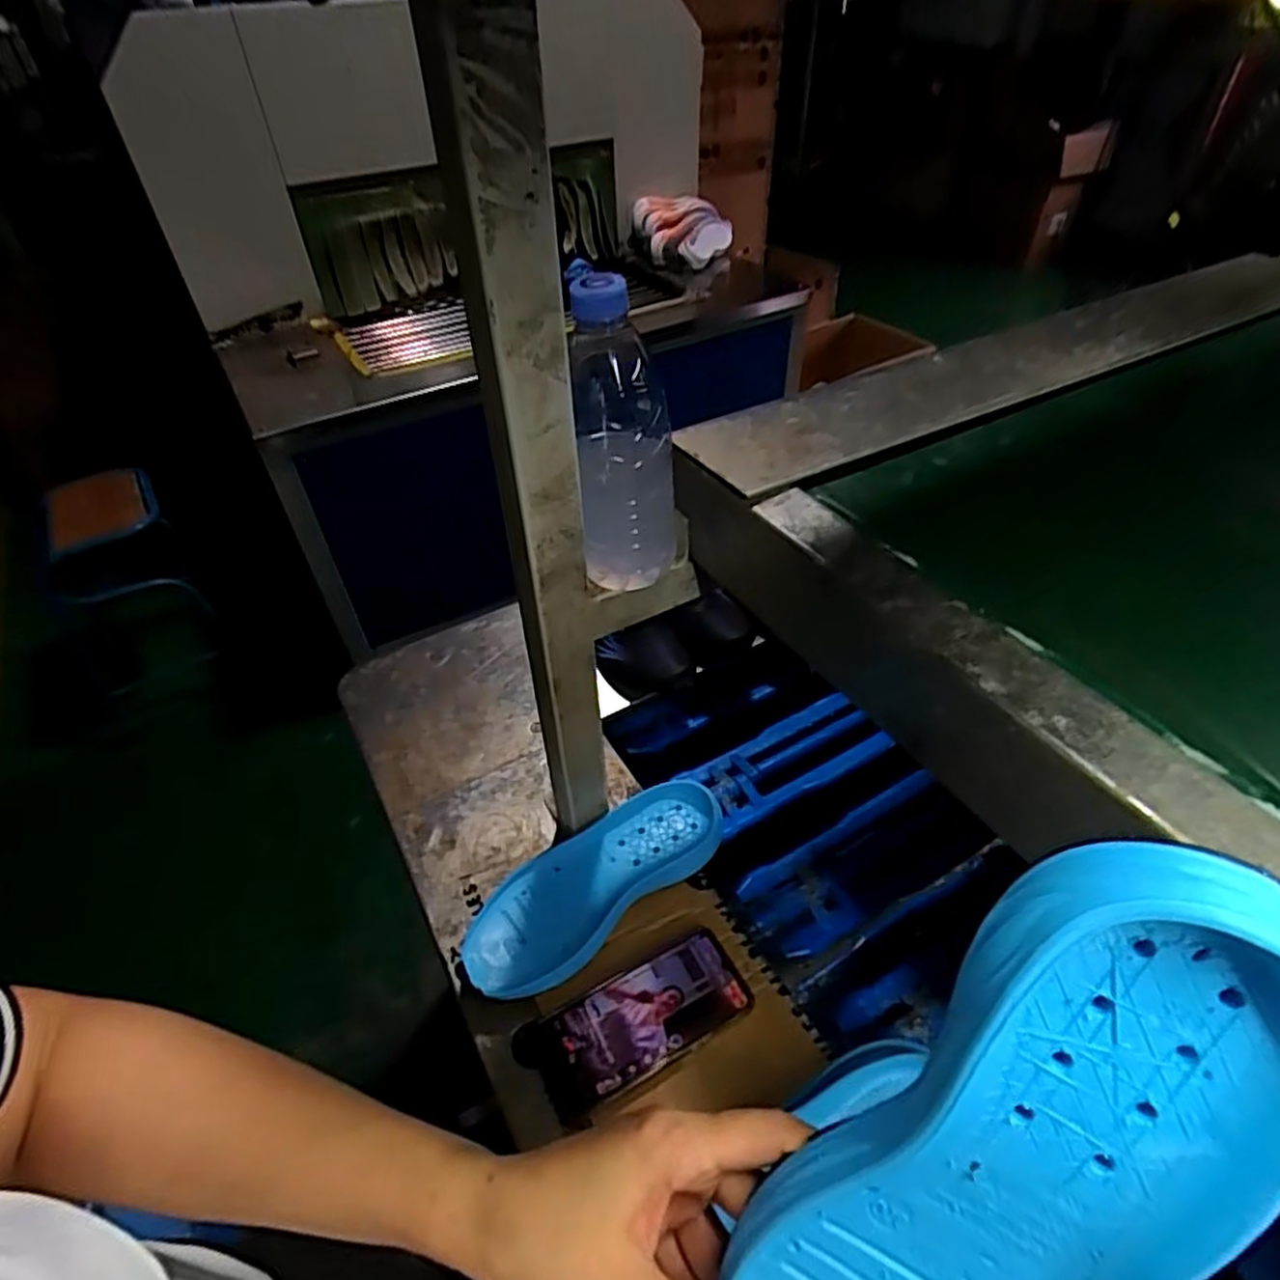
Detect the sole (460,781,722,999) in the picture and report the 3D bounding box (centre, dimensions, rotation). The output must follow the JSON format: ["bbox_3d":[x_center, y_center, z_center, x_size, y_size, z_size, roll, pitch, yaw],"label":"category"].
[{"bbox_3d":[-0.040,0.216,0.652,0.254,0.038,0.098,-31,49,-25],"label":"sole"}]

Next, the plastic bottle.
[{"bbox_3d":[-0.011,-0.126,0.460,0.062,0.191,0.065,-5,44,0],"label":"plastic bottle"}]

